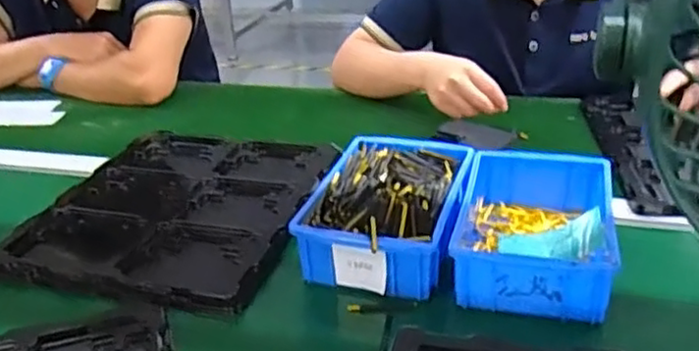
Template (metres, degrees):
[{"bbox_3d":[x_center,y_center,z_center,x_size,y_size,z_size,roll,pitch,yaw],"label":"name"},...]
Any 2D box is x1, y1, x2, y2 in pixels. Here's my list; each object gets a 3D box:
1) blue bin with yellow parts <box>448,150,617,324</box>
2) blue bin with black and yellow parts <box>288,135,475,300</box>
[{"bbox_3d":[0.173,0.051,0.655,0.132,0.063,0.209,6,29,15],"label":"blue bin with yellow parts"},{"bbox_3d":[0.044,0.030,0.688,0.139,0.069,0.213,7,29,17],"label":"blue bin with black and yellow parts"}]

